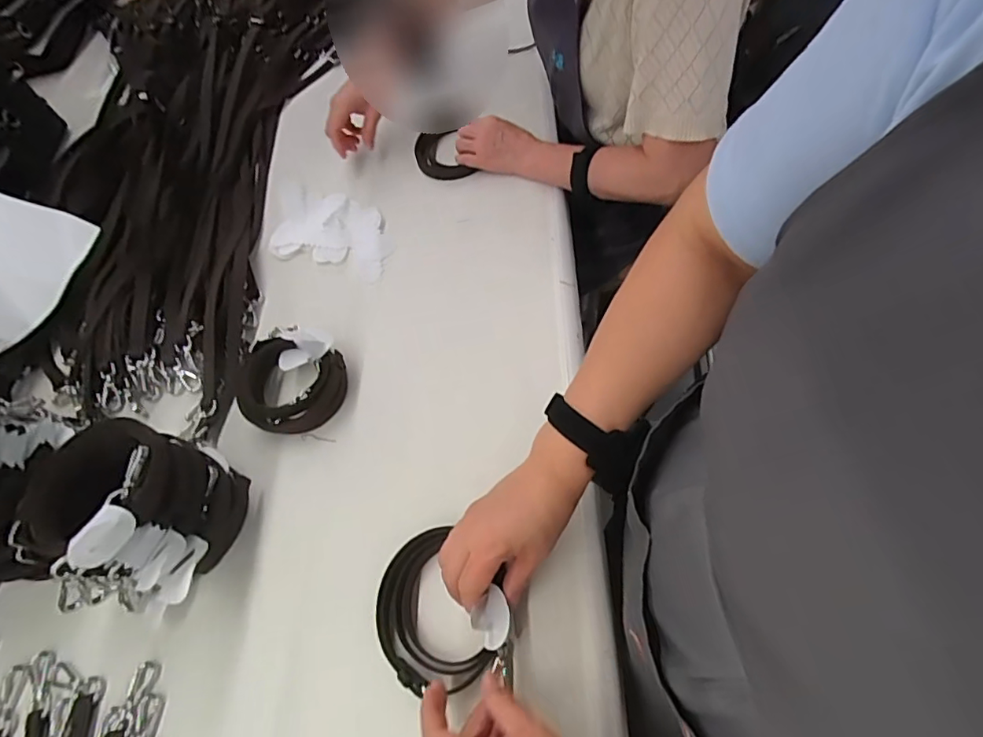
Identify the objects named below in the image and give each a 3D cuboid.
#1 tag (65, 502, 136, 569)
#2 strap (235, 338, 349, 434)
[{"bbox_3d":[-0.292,0.127,0.400,0.008,0.028,0.049,6,53,50],"label":"tag"},{"bbox_3d":[-0.214,0.020,0.575,0.107,0.044,0.100,-2,58,3],"label":"strap"}]

